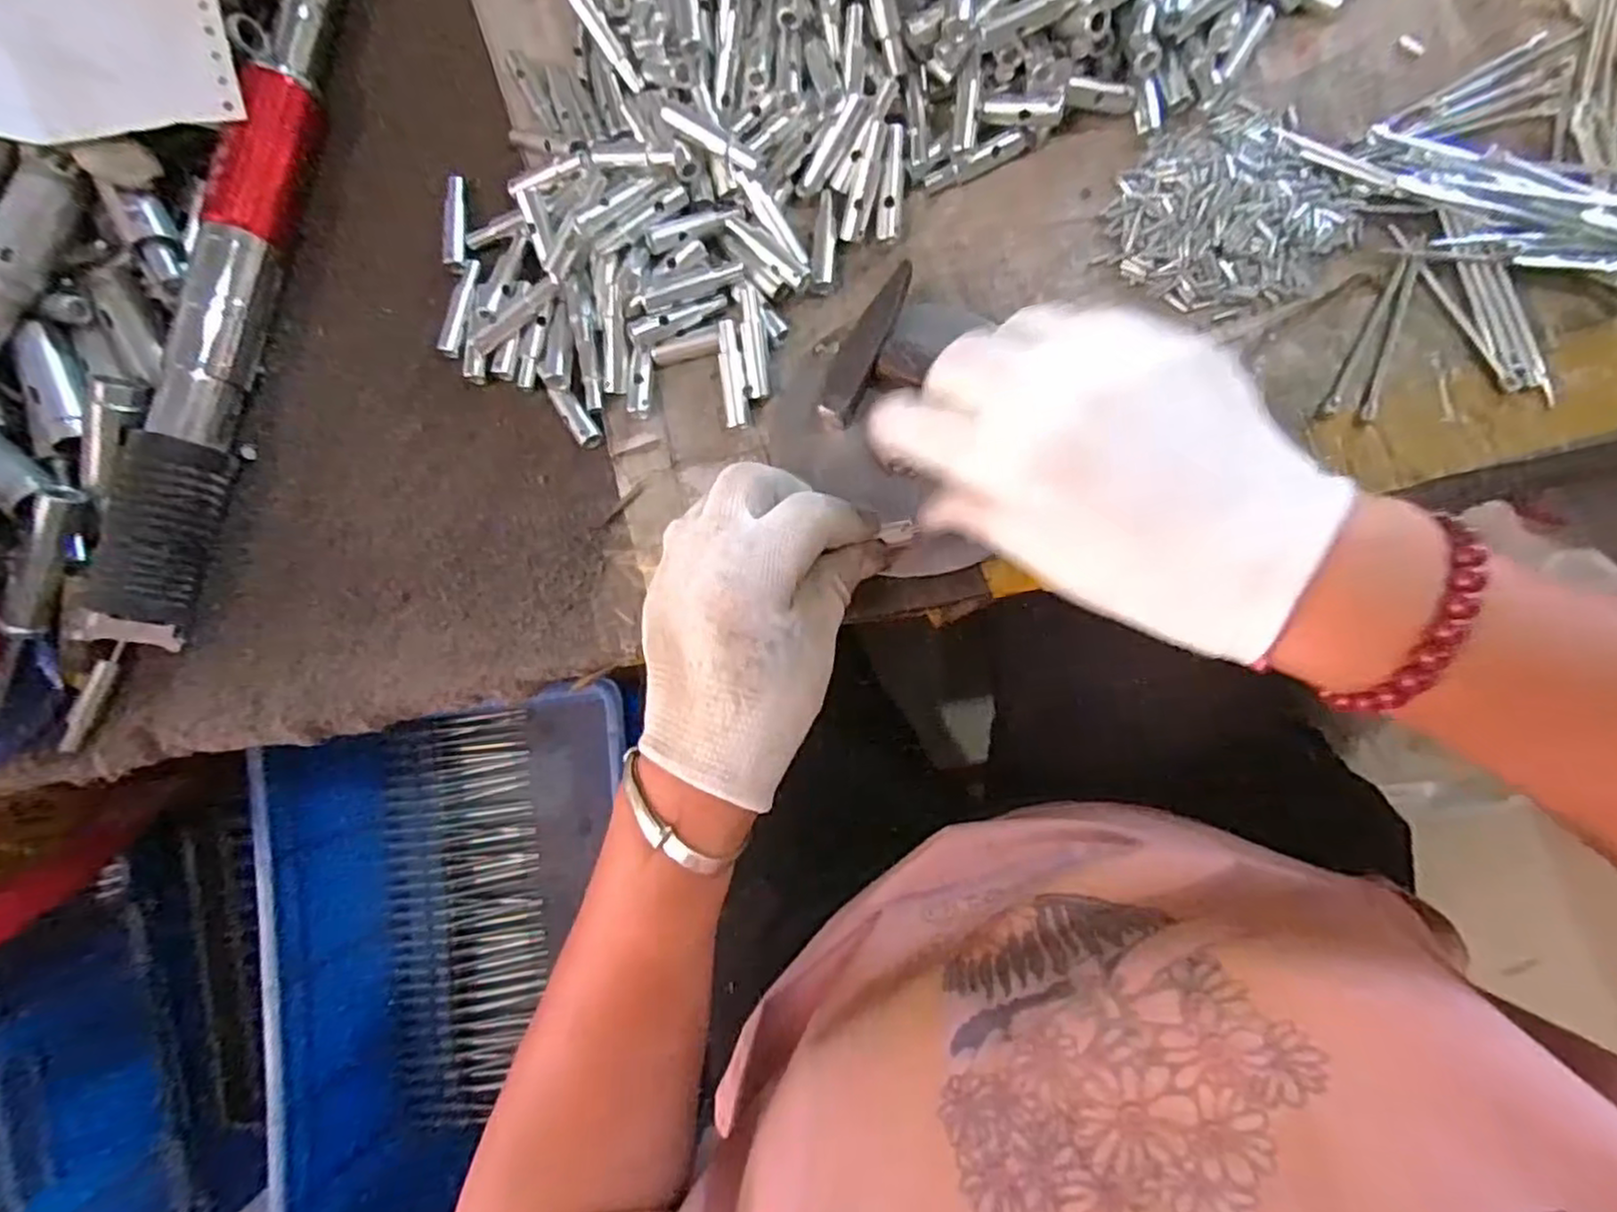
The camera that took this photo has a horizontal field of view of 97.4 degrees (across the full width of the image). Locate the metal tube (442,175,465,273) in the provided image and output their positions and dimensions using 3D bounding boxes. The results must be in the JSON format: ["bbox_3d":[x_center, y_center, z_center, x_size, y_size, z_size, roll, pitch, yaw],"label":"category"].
[{"bbox_3d":[-0.184,-0.199,0.368,0.010,0.005,0.049,-2,86,7],"label":"metal tube"}]

